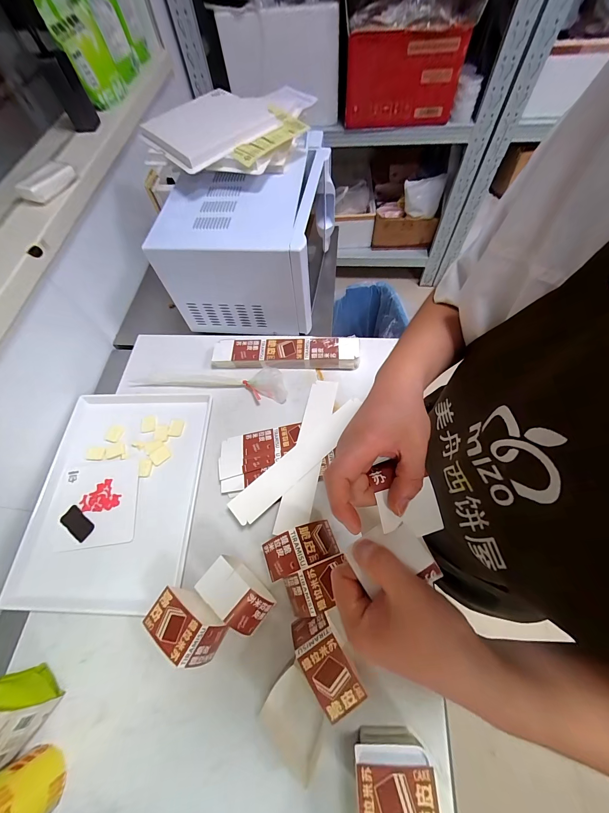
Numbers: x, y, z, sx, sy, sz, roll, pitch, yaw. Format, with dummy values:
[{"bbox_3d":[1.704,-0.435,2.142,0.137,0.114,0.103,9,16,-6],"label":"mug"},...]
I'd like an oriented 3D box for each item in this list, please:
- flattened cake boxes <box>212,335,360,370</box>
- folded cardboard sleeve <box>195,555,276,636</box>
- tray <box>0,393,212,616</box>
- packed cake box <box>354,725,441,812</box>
[{"bbox_3d":[-0.046,-0.131,0.715,0.348,0.039,0.076,1,65,3],"label":"flattened cake boxes"},{"bbox_3d":[-0.113,0.313,0.496,0.109,0.076,0.059,37,71,17],"label":"folded cardboard sleeve"},{"bbox_3d":[-0.386,0.170,0.616,0.331,0.018,0.426,0,65,2],"label":"tray"},{"bbox_3d":[0.113,0.486,0.387,0.092,0.077,0.094,-3,65,1],"label":"packed cake box"}]

